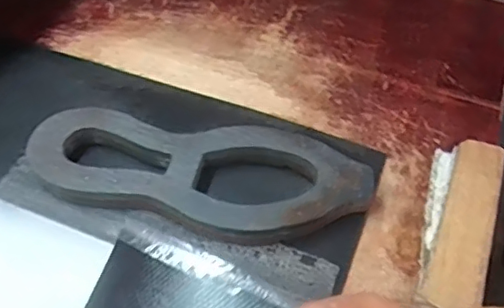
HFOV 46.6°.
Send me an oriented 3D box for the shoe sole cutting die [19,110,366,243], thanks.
[{"bbox_3d":[-0.039,0.018,0.433,0.245,0.033,0.086,7,51,3],"label":"shoe sole cutting die"}]

